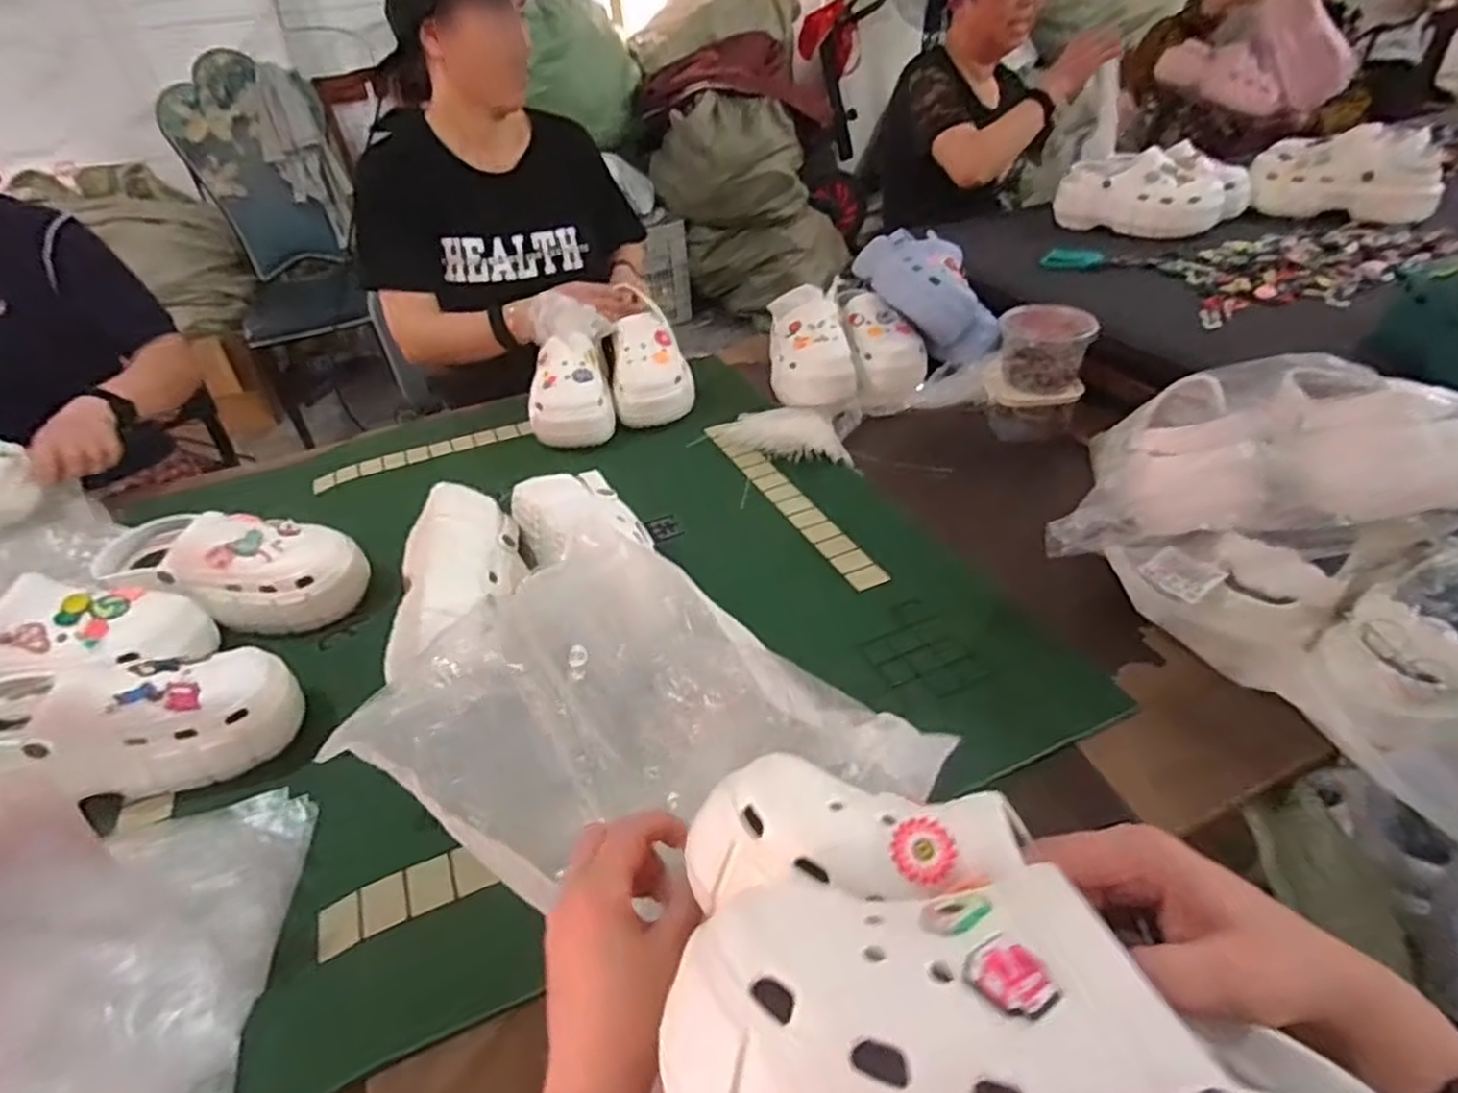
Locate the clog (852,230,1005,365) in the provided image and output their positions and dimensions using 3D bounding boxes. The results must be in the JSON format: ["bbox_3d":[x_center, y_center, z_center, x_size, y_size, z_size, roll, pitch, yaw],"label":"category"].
[{"bbox_3d":[0.287,-0.386,1.109,0.141,0.107,0.260,-26,69,-25],"label":"clog"}]

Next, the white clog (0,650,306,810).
[{"bbox_3d":[-0.491,0.138,0.603,0.236,0.103,0.101,-8,38,-3],"label":"white clog"}]

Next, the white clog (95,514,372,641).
[{"bbox_3d":[-0.497,0.019,0.754,0.242,0.090,0.100,9,38,-5],"label":"white clog"}]

